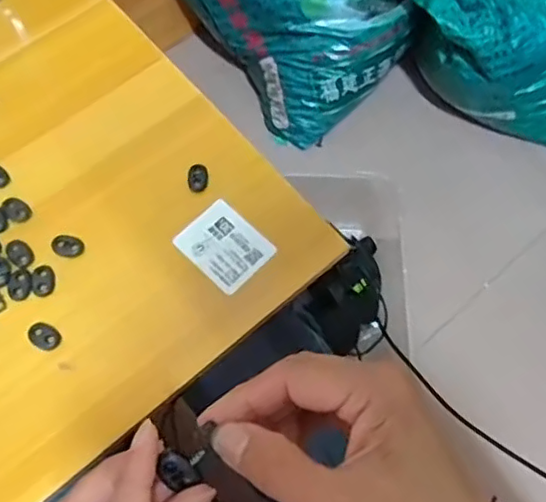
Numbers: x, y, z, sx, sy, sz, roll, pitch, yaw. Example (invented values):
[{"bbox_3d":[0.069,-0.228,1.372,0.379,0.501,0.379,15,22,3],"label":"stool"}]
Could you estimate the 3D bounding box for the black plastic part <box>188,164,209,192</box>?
[{"bbox_3d":[-0.056,-0.055,0.451,0.014,0.007,0.022,2,68,-2],"label":"black plastic part"}]

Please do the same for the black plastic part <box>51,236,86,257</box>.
[{"bbox_3d":[-0.144,-0.004,0.426,0.022,0.004,0.015,1,68,-2],"label":"black plastic part"}]

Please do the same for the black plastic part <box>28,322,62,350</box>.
[{"bbox_3d":[-0.152,0.056,0.402,0.022,0.005,0.016,37,71,11],"label":"black plastic part"}]

